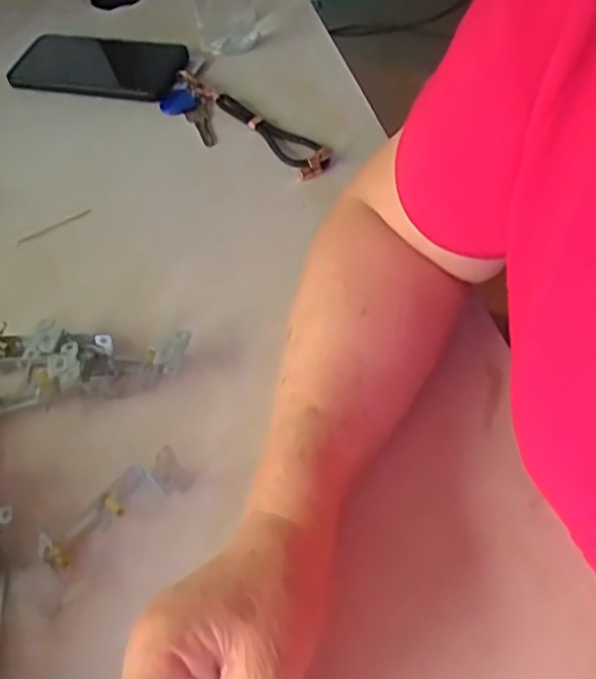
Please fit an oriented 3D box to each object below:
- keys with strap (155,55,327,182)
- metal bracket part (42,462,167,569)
[{"bbox_3d":[-0.053,-0.194,0.604,0.072,0.014,0.200,-37,59,-20],"label":"keys with strap"},{"bbox_3d":[-0.113,0.099,0.393,0.070,0.015,0.024,-37,59,-20],"label":"metal bracket part"}]

